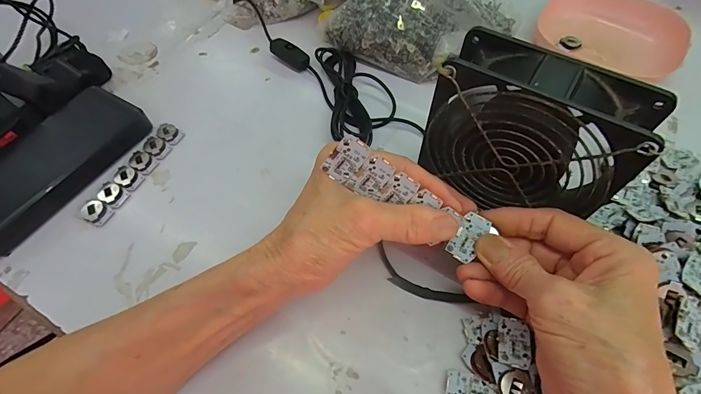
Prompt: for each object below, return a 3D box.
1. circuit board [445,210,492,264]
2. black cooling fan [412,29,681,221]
[{"bbox_3d":[0.071,0.025,0.219,0.016,0.004,0.027,31,88,19],"label":"circuit board"},{"bbox_3d":[0.111,-0.034,0.241,0.113,0.116,0.045,32,64,19],"label":"black cooling fan"}]

